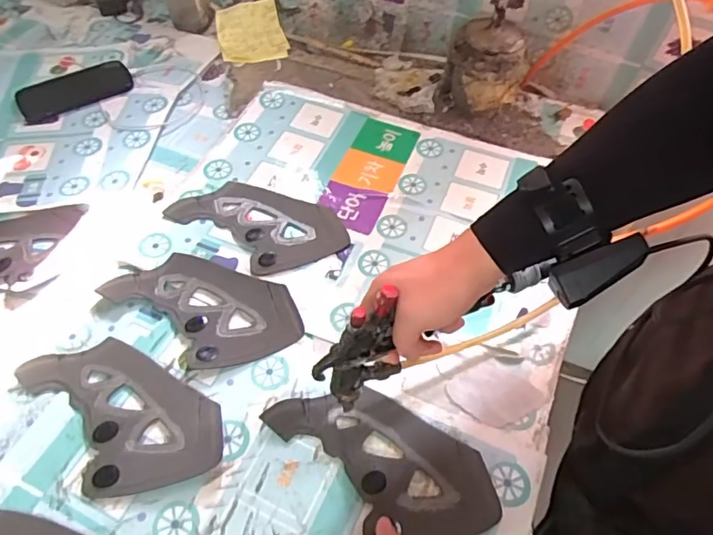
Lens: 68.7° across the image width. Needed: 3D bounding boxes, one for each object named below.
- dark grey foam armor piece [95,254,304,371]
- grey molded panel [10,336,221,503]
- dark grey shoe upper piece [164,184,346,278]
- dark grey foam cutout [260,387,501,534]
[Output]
[{"bbox_3d":[-0.170,0.042,0.590,0.209,0.013,0.121,30,60,20],"label":"dark grey foam armor piece"},{"bbox_3d":[-0.237,0.144,0.519,0.218,0.012,0.123,30,60,20],"label":"grey molded panel"},{"bbox_3d":[-0.122,-0.058,0.666,0.207,0.009,0.127,32,61,21],"label":"dark grey shoe upper piece"},{"bbox_3d":[0.023,0.183,0.501,0.224,0.013,0.114,25,58,16],"label":"dark grey foam cutout"}]

